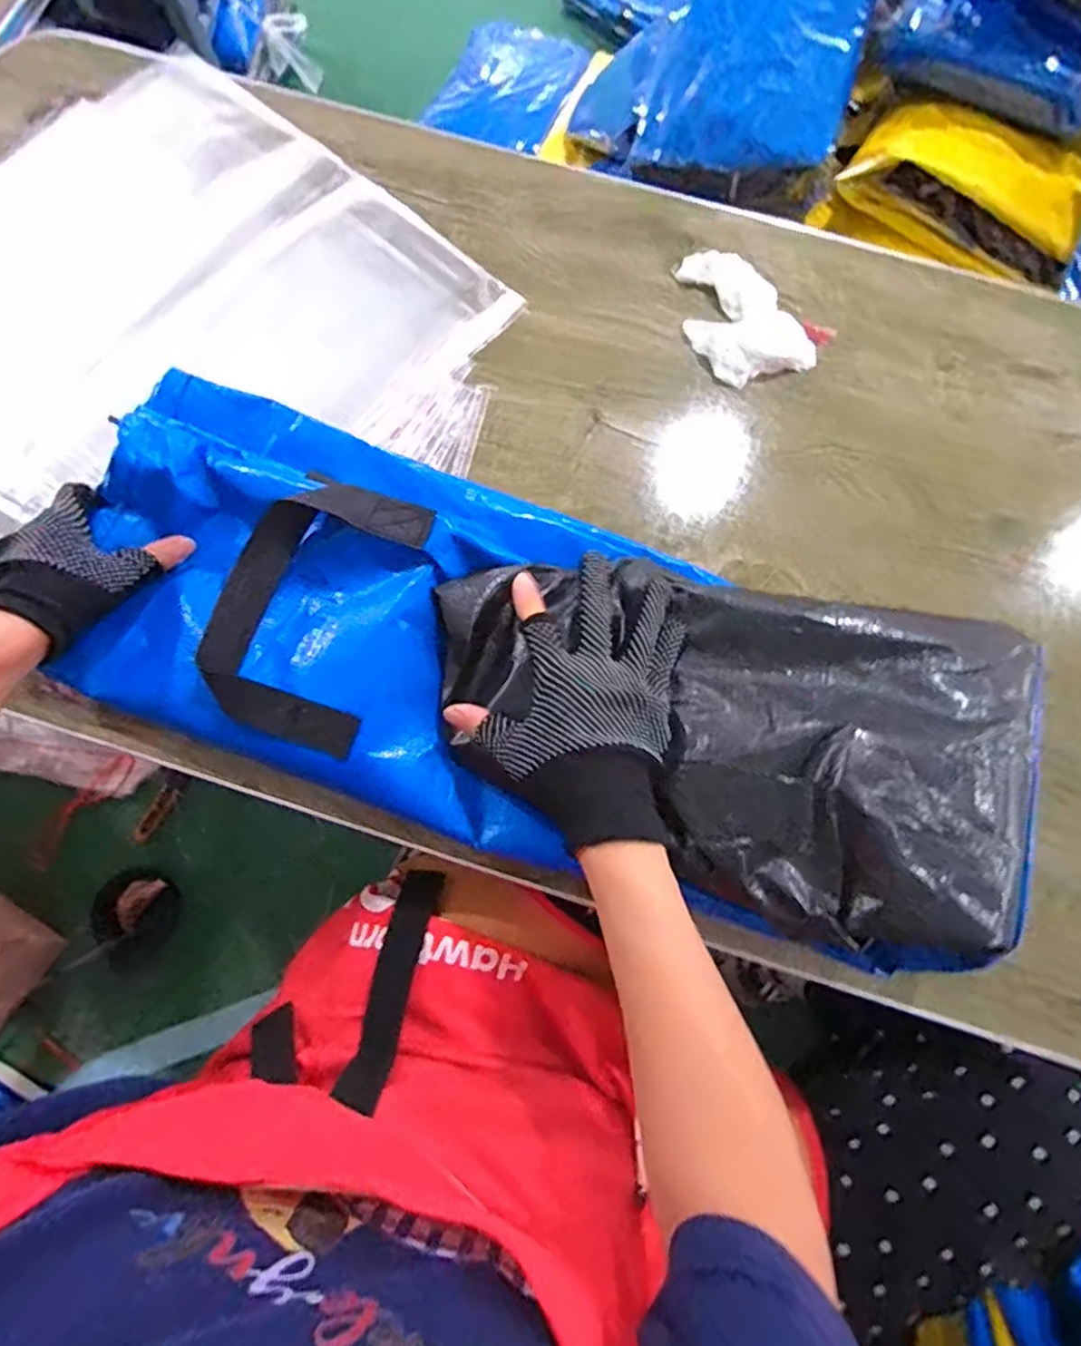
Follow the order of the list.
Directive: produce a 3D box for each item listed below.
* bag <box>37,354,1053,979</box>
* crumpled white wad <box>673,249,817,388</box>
[{"bbox_3d":[-0.011,-0.008,0.421,0.592,0.088,0.231,19,76,11],"label":"bag"},{"bbox_3d":[0.163,-0.298,0.544,0.093,0.012,0.123,-19,77,-6],"label":"crumpled white wad"}]

